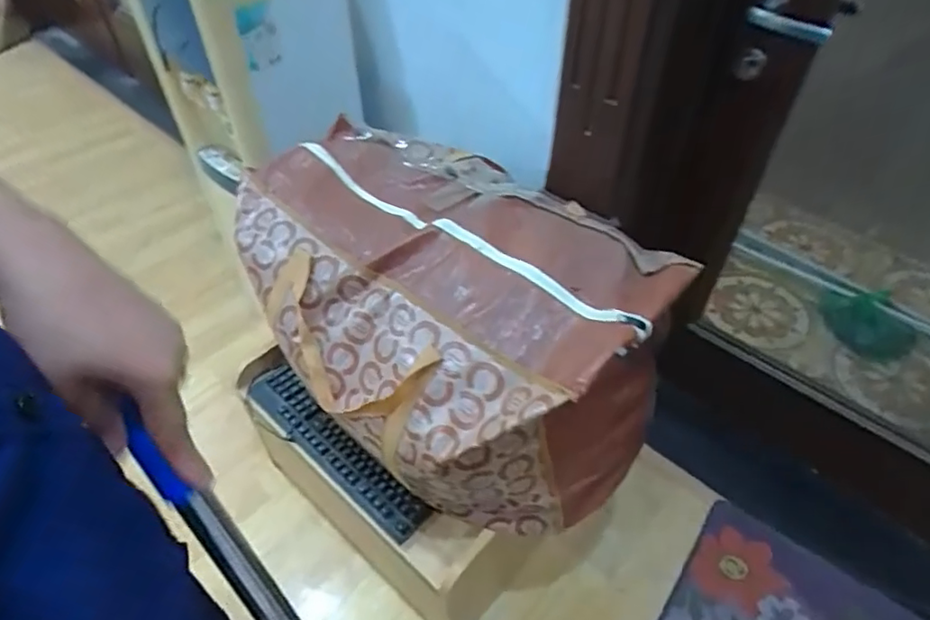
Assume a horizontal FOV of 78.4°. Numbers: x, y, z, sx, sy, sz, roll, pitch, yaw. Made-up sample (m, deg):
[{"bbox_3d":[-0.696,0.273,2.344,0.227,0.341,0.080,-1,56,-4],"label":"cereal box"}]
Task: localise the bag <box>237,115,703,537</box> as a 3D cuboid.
[{"bbox_3d":[-0.065,-0.002,0.968,0.458,0.350,0.722,-31,53,-25],"label":"bag"}]

